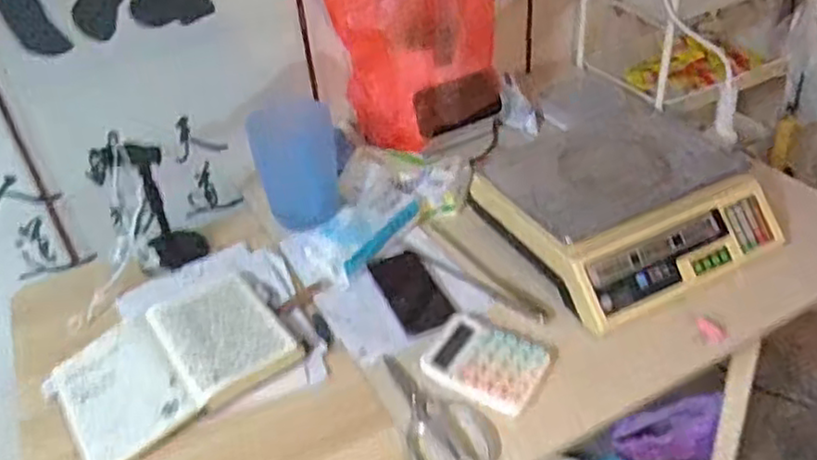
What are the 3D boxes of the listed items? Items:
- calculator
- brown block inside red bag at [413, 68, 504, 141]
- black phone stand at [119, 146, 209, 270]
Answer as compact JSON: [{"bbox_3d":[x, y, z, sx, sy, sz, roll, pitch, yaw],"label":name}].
[{"bbox_3d":[0.096,0.164,0.867,0.142,0.016,0.113,17,42,26],"label":"calculator"},{"bbox_3d":[0.093,-0.228,1.227,0.171,0.096,0.021,-19,33,-18],"label":"brown block inside red bag"},{"bbox_3d":[-0.375,-0.042,1.063,0.080,0.174,0.084,-17,39,-16],"label":"black phone stand"}]

